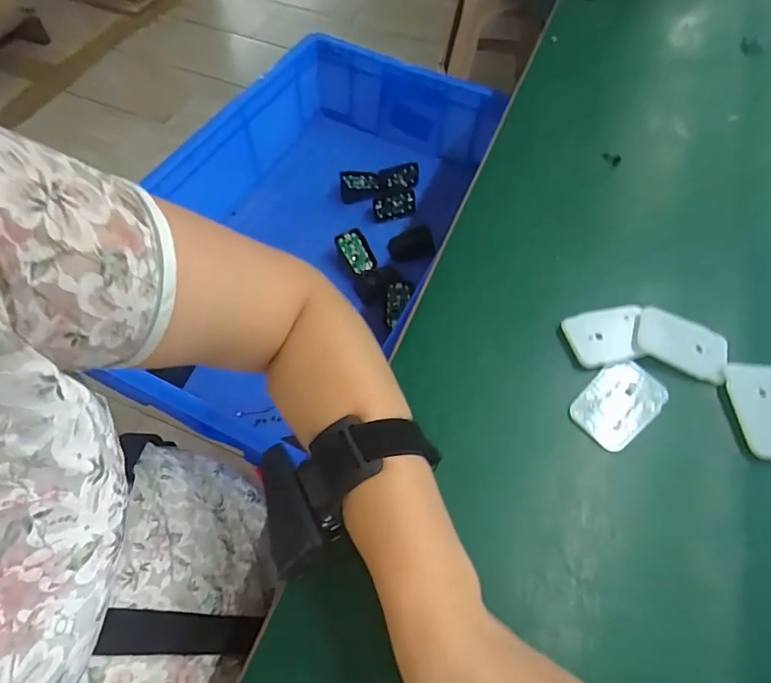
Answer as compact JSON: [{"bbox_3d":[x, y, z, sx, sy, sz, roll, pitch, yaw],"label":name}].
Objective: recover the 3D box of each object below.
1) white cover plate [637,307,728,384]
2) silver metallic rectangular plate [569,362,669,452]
[{"bbox_3d":[0.223,0.001,0.352,0.066,0.004,0.042,26,70,8],"label":"white cover plate"},{"bbox_3d":[0.165,0.043,0.330,0.066,0.004,0.044,-38,68,-19],"label":"silver metallic rectangular plate"}]

